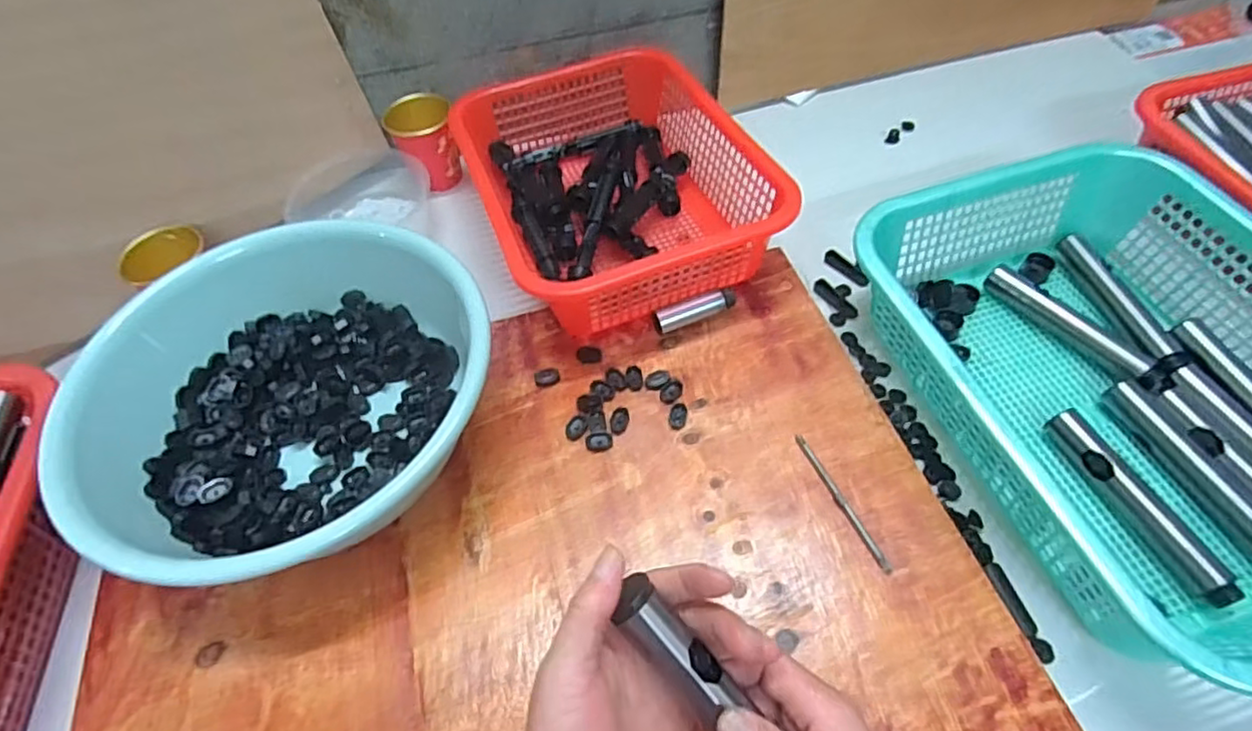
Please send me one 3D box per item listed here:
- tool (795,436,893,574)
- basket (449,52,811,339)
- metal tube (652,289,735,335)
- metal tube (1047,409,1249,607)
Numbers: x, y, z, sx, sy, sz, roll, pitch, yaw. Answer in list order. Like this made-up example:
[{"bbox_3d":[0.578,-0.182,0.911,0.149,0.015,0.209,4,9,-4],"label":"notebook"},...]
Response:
[{"bbox_3d":[0.159,0.100,0.476,0.007,0.004,0.117,-21,58,-10],"label":"tool"},{"bbox_3d":[-0.019,-0.187,0.630,0.242,0.083,0.309,-20,57,-10],"label":"basket"},{"bbox_3d":[0.059,-0.050,0.575,0.075,0.021,0.021,-20,57,-10],"label":"metal tube"},{"bbox_3d":[0.361,0.098,0.456,0.019,0.019,0.149,-21,58,-10],"label":"metal tube"}]

